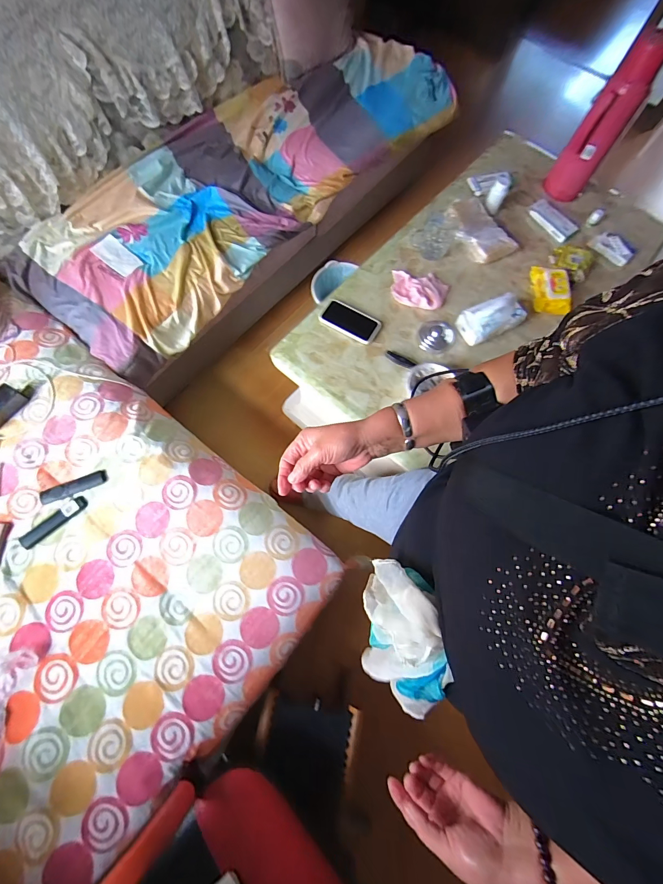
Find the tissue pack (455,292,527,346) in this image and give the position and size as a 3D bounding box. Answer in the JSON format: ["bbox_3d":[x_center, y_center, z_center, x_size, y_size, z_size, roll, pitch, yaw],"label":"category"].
[{"bbox_3d":[0.444,-0.337,0.972,0.164,0.091,0.087,-20,72,-7],"label":"tissue pack"}]

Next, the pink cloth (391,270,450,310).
[{"bbox_3d":[0.259,-0.447,1.028,0.166,0.040,0.121,8,71,3],"label":"pink cloth"}]

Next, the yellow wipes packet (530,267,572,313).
[{"bbox_3d":[0.638,-0.446,1.032,0.104,0.056,0.143,11,71,4],"label":"yellow wipes packet"}]

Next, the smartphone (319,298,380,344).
[{"bbox_3d":[0.053,-0.339,0.992,0.163,0.011,0.088,30,74,4],"label":"smartphone"}]

